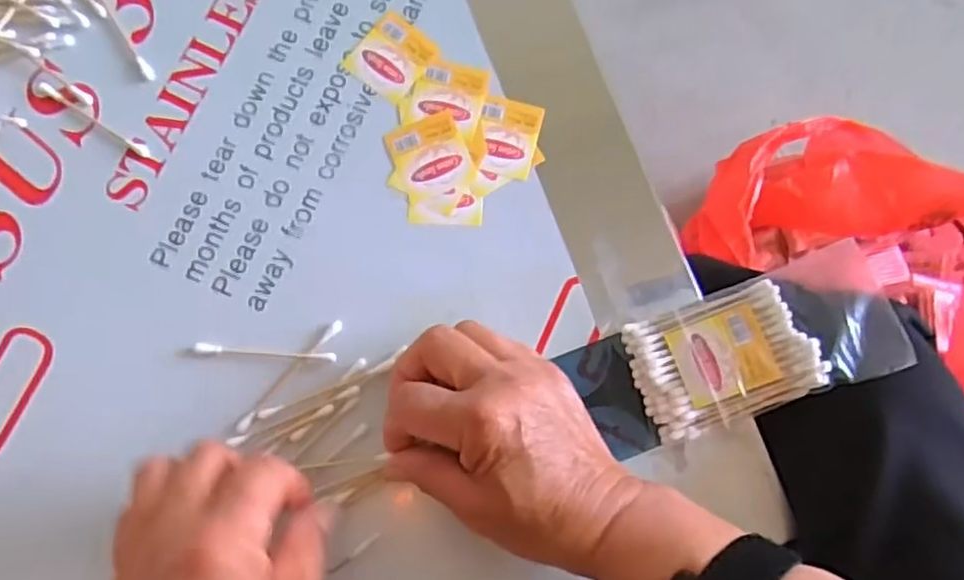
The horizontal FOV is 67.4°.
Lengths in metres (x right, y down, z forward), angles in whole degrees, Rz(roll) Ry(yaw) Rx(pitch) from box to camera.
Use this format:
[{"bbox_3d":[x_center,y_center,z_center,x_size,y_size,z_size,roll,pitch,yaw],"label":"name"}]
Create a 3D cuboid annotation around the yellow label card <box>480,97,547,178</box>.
[{"bbox_3d":[0.014,-0.084,0.396,0.032,0.004,0.043,13,78,1],"label":"yellow label card"}]

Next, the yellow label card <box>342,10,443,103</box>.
[{"bbox_3d":[-0.049,-0.131,0.404,0.040,0.004,0.044,35,80,5],"label":"yellow label card"}]

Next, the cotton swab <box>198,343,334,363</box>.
[{"bbox_3d":[-0.110,0.032,0.370,0.071,0.004,0.006,5,78,-1],"label":"cotton swab"}]

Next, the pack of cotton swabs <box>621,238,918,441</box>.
[{"bbox_3d":[0.135,0.026,0.353,0.121,0.011,0.063,-20,72,9],"label":"pack of cotton swabs"}]

